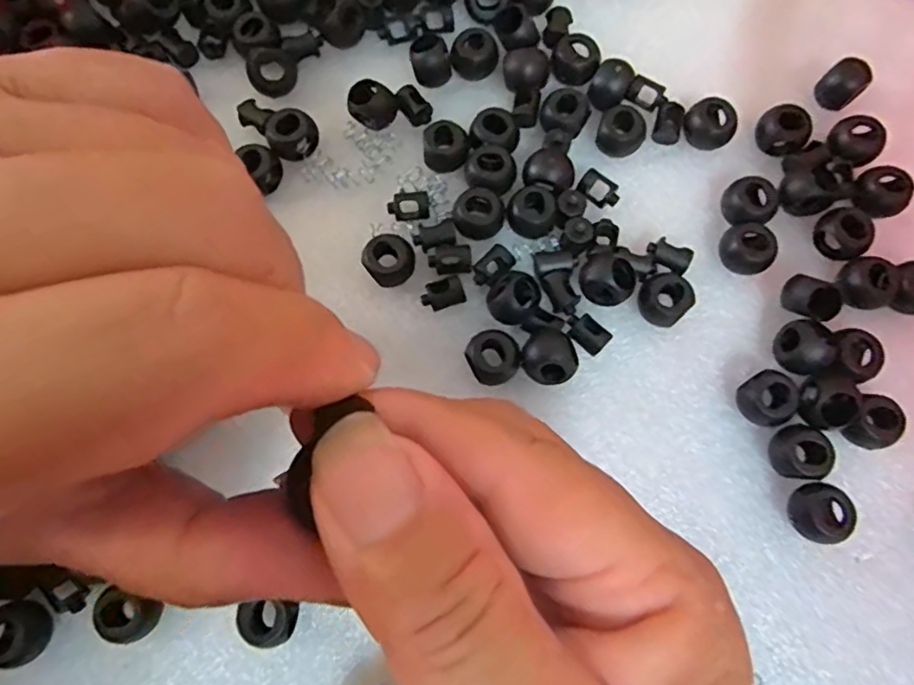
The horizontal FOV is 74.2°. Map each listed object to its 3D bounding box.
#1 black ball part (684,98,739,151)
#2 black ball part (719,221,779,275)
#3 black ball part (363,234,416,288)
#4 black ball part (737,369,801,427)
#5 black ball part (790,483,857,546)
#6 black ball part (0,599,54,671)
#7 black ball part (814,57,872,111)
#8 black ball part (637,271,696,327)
[{"bbox_3d":[0.091,-0.078,0.220,0.016,0.013,0.017,0,77,0],"label":"black ball part"},{"bbox_3d":[0.099,-0.032,0.207,0.012,0.014,0.017,-31,79,-7],"label":"black ball part"},{"bbox_3d":[-0.023,-0.028,0.205,0.015,0.010,0.016,0,77,0],"label":"black ball part"},{"bbox_3d":[0.099,0.019,0.194,0.015,0.014,0.016,0,77,0],"label":"black ball part"},{"bbox_3d":[0.112,0.053,0.187,0.017,0.012,0.018,0,77,0],"label":"black ball part"},{"bbox_3d":[-0.129,0.085,0.176,0.014,0.012,0.017,-10,77,-3],"label":"black ball part"},{"bbox_3d":[0.142,-0.094,0.222,0.015,0.013,0.014,0,77,0],"label":"black ball part"},{"bbox_3d":[0.069,-0.014,0.203,0.017,0.014,0.015,44,80,9],"label":"black ball part"}]

